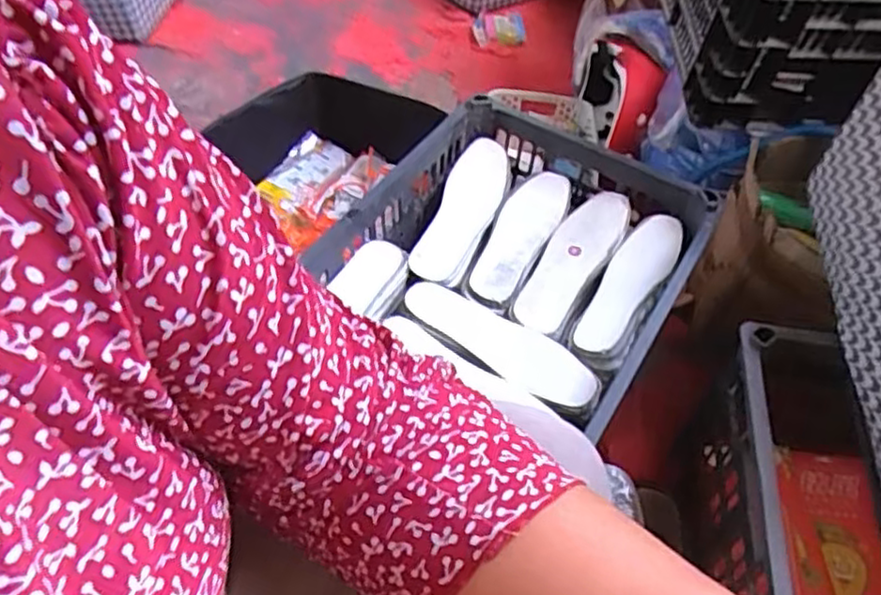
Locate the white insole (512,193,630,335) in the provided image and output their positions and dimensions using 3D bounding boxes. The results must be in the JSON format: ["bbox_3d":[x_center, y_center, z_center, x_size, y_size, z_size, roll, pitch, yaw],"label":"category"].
[{"bbox_3d":[0.155,-0.044,0.811,0.073,0.020,0.223,24,57,18],"label":"white insole"}]

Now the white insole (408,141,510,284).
[{"bbox_3d":[0.026,-0.107,0.849,0.074,0.019,0.232,14,55,11],"label":"white insole"}]

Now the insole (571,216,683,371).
[{"bbox_3d":[0.213,-0.013,0.774,0.061,0.019,0.215,26,58,19],"label":"insole"}]

